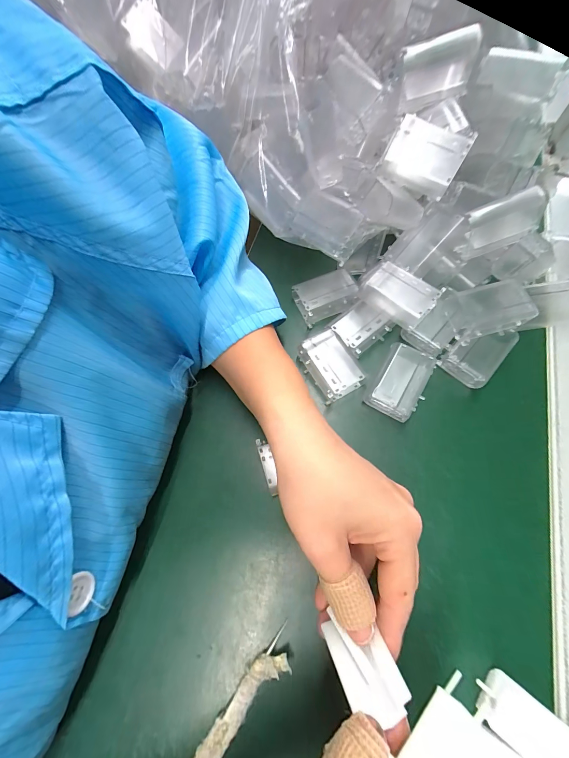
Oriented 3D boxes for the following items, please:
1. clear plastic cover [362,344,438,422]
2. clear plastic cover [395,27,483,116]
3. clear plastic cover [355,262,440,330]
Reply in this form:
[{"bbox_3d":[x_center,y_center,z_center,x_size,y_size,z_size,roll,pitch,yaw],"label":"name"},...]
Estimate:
[{"bbox_3d":[0.096,0.002,0.248,0.037,0.023,0.056,30,73,13],"label":"clear plastic cover"},{"bbox_3d":[0.119,-0.244,0.234,0.053,0.039,0.021,-6,69,1],"label":"clear plastic cover"},{"bbox_3d":[0.097,-0.073,0.253,0.057,0.024,0.035,39,75,16],"label":"clear plastic cover"}]

